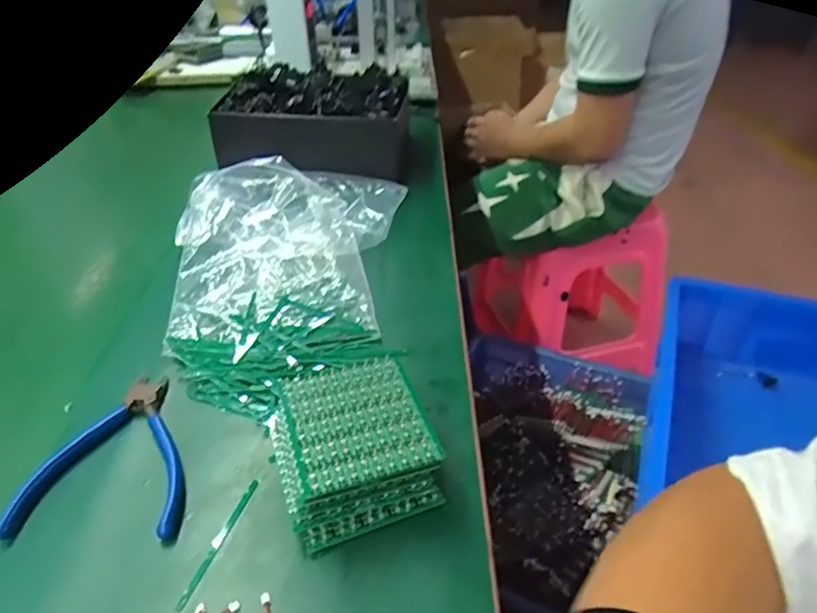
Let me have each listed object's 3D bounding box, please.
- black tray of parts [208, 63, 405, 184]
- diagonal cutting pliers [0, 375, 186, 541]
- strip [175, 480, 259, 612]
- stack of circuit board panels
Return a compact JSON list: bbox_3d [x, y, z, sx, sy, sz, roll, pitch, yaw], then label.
[{"bbox_3d":[-0.120,-0.237,0.764,0.235,0.089,0.120,4,39,7],"label":"black tray of parts"},{"bbox_3d":[-0.195,0.095,0.404,0.105,0.012,0.136,-3,37,-2],"label":"diagonal cutting pliers"},{"bbox_3d":[-0.113,0.140,0.355,0.007,0.004,0.086,9,38,14],"label":"strip"},{"bbox_3d":[-0.036,0.089,0.378,0.094,0.057,0.092,-12,33,-20],"label":"stack of circuit board panels"}]

